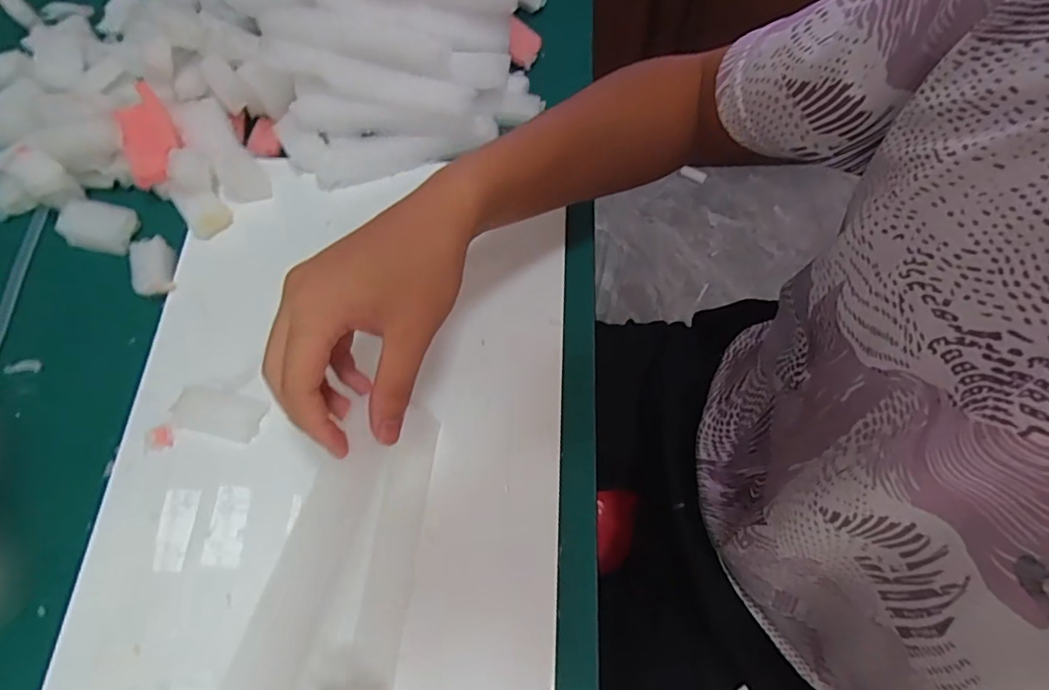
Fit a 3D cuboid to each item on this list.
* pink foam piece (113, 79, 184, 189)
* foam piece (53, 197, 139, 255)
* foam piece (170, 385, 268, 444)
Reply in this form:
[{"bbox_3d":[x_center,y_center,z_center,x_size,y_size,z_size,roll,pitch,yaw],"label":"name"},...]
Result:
[{"bbox_3d":[-0.307,-0.174,0.457,0.038,0.024,0.084,-16,68,-5],"label":"pink foam piece"},{"bbox_3d":[-0.343,-0.095,0.447,0.055,0.020,0.034,6,68,4],"label":"foam piece"},{"bbox_3d":[-0.214,0.047,0.390,0.060,0.009,0.031,11,68,6],"label":"foam piece"}]

